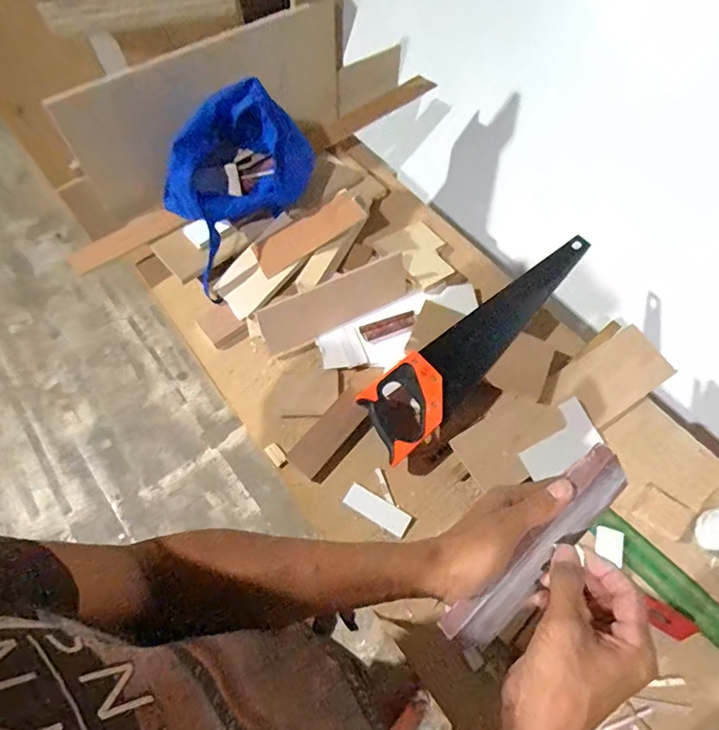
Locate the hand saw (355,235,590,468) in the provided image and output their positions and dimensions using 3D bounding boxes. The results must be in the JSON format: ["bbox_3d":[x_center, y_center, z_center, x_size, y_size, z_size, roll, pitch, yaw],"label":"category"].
[{"bbox_3d":[0.206,-0.050,0.737,0.503,0.042,0.107,-38,67,-18],"label":"hand saw"}]

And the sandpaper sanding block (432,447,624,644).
[{"bbox_3d":[0.142,0.147,0.368,0.183,0.075,0.012,-48,40,-2],"label":"sandpaper sanding block"}]

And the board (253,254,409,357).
[{"bbox_3d":[-0.035,-0.095,0.723,0.241,0.085,0.009,-27,44,-9],"label":"board"}]

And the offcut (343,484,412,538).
[{"bbox_3d":[0.025,0.202,0.647,0.093,0.004,0.031,29,80,10],"label":"offcut"}]

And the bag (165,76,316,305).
[{"bbox_3d":[-0.178,-0.283,0.700,0.247,0.188,0.145,-31,65,-15],"label":"bag"}]

